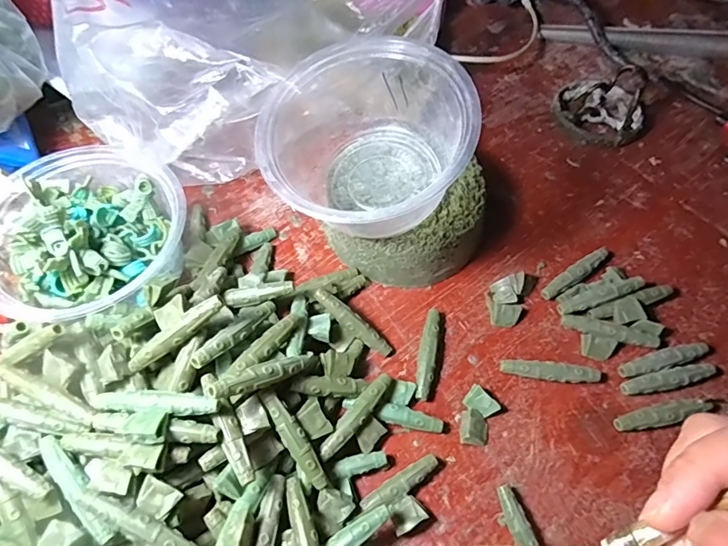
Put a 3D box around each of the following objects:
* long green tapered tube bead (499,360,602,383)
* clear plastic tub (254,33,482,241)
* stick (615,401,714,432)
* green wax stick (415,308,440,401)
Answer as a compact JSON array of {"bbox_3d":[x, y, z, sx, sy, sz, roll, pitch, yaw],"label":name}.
[{"bbox_3d":[0.109,0.059,0.279,0.056,0.011,0.010,4,62,2],"label":"long green tapered tube bead"},{"bbox_3d":[0.003,-0.072,0.269,0.115,0.067,0.115,-3,72,10],"label":"clear plastic tub"},{"bbox_3d":[0.169,0.081,0.268,0.055,0.012,0.011,-9,62,-5],"label":"stick"},{"bbox_3d":[0.038,0.049,0.284,0.012,0.010,0.056,8,62,4],"label":"green wax stick"}]

